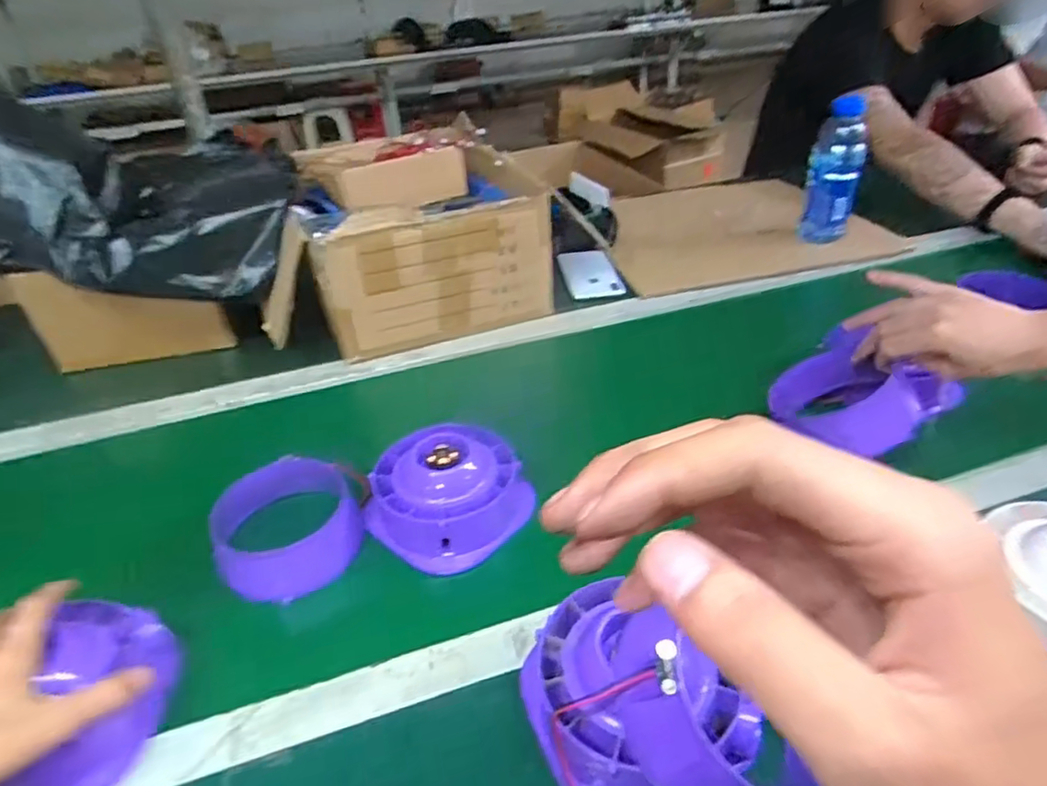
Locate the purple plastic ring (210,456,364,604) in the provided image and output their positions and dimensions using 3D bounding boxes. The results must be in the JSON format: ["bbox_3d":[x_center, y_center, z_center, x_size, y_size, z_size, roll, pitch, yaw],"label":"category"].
[{"bbox_3d":[-0.209,0.117,0.551,0.119,0.062,0.104,-25,40,-26],"label":"purple plastic ring"}]

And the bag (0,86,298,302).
[{"bbox_3d":[-0.442,-0.232,0.721,0.314,0.228,0.197,-14,36,-13],"label":"bag"}]

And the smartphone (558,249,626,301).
[{"bbox_3d":[0.101,-0.184,0.952,0.077,0.011,0.146,-11,39,-2],"label":"smartphone"}]

